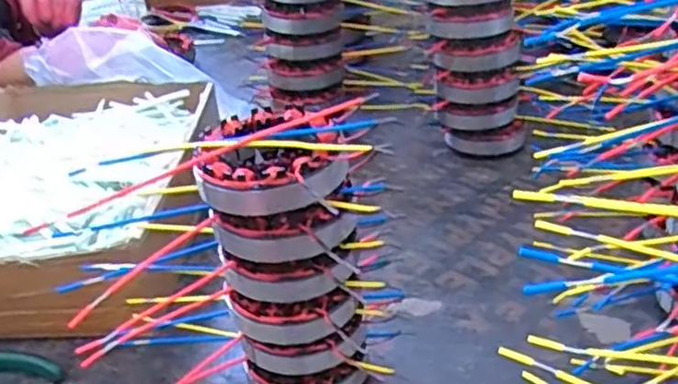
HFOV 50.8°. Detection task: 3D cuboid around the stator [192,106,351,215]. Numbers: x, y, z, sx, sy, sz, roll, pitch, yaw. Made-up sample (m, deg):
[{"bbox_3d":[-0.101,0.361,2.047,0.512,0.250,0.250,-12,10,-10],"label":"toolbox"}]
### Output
[{"bbox_3d":[-0.037,-0.023,0.416,0.083,0.029,0.083,-2,33,8],"label":"stator"}]

